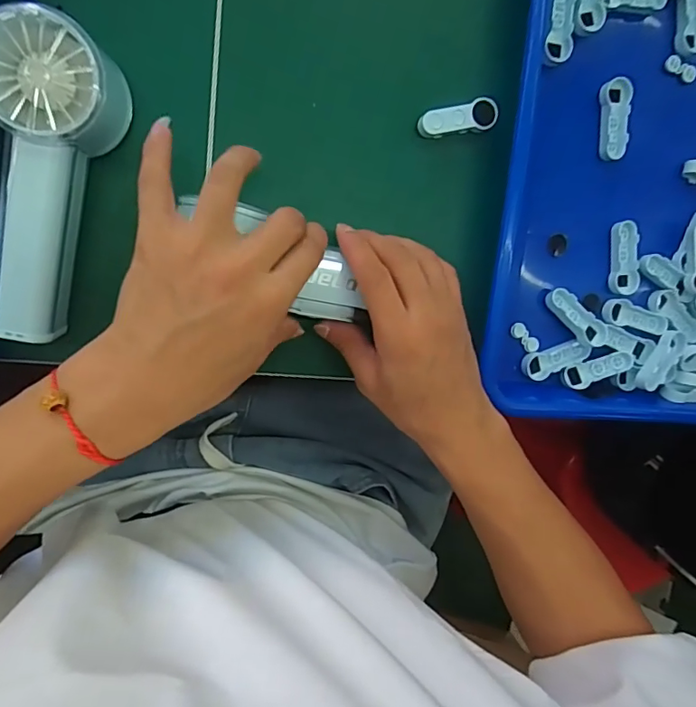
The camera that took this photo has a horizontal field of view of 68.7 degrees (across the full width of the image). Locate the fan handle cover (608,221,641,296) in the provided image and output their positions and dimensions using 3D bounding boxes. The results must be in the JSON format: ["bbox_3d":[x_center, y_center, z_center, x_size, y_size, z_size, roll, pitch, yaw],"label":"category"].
[{"bbox_3d":[0.195,-0.067,0.357,0.020,0.004,0.050,-3,99,-12],"label":"fan handle cover"}]

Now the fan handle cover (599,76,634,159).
[{"bbox_3d":[0.179,-0.157,0.342,0.020,0.007,0.050,-4,99,-12],"label":"fan handle cover"}]

